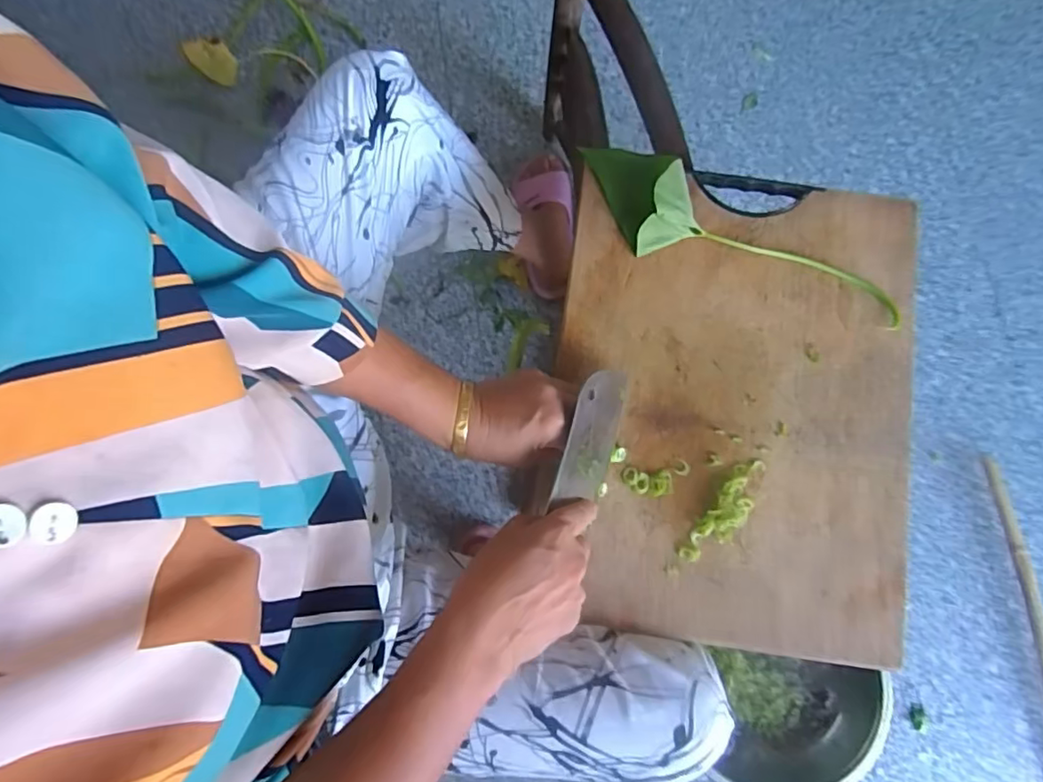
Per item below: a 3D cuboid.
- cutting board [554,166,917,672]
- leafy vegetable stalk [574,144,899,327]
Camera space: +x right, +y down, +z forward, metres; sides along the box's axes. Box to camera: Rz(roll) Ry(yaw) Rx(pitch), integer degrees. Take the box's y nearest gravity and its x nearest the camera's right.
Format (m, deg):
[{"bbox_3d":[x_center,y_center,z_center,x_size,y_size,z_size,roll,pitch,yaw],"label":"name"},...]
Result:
[{"bbox_3d":[0.178,0.010,0.478,0.294,0.019,0.380,8,78,1],"label":"cutting board"},{"bbox_3d":[0.179,-0.124,0.479,0.301,0.046,0.080,30,81,7],"label":"leafy vegetable stalk"}]

